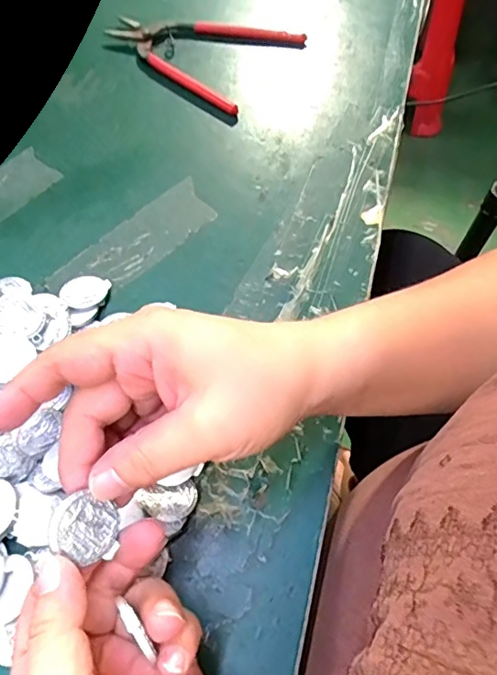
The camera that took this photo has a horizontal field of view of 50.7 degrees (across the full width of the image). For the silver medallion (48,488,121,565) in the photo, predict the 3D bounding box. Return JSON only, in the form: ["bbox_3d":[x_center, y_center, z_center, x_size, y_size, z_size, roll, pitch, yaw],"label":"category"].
[{"bbox_3d":[-0.064,0.075,0.208,0.004,0.029,0.023,-7,45,45],"label":"silver medallion"}]

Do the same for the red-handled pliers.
[{"bbox_3d":[-0.039,-0.257,0.450,0.151,0.011,0.106,36,69,17],"label":"red-handled pliers"}]

